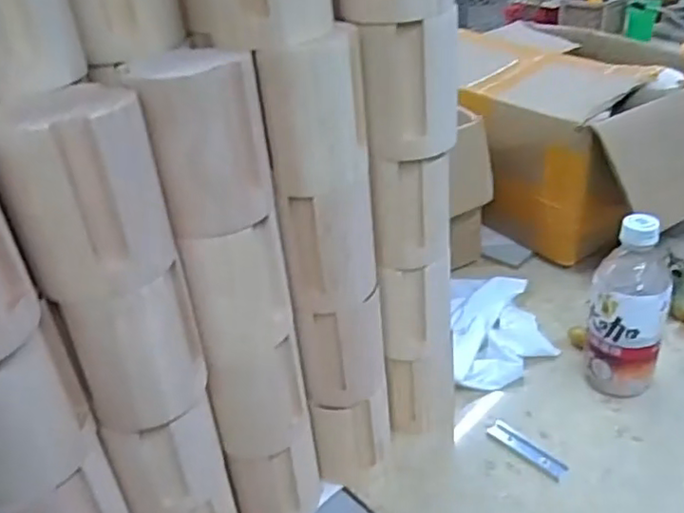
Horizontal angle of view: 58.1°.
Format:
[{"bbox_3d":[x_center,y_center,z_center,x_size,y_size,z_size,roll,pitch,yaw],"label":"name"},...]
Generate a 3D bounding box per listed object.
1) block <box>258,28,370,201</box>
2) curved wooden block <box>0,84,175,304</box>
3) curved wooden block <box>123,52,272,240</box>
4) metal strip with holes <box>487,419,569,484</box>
[{"bbox_3d":[-0.017,-0.095,0.413,0.061,0.097,0.052,0,32,8],"label":"block"},{"bbox_3d":[-0.143,-0.037,0.343,0.075,0.098,0.070,-18,34,-21],"label":"curved wooden block"},{"bbox_3d":[-0.085,-0.072,0.381,0.074,0.099,0.064,-5,31,-2],"label":"curved wooden block"},{"bbox_3d":[0.174,0.182,0.582,0.023,0.004,0.080,-26,37,-31],"label":"metal strip with holes"}]

